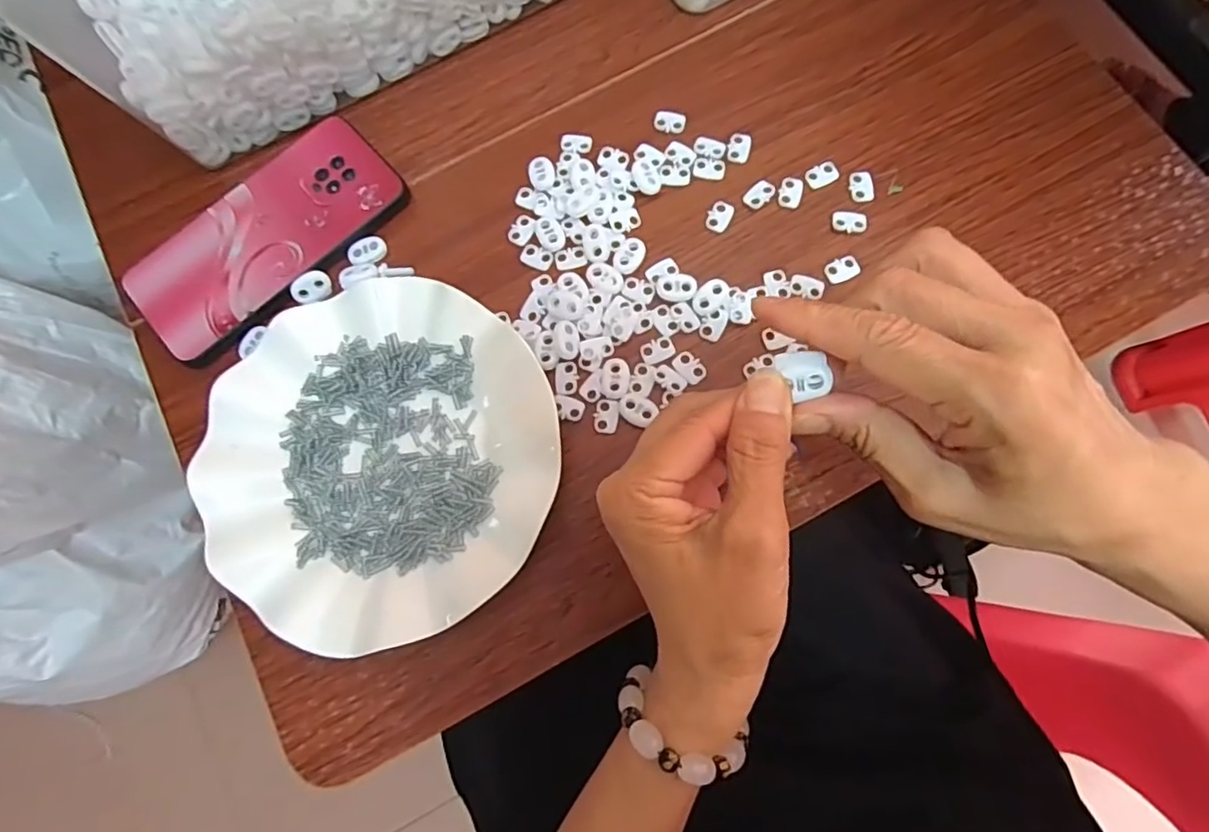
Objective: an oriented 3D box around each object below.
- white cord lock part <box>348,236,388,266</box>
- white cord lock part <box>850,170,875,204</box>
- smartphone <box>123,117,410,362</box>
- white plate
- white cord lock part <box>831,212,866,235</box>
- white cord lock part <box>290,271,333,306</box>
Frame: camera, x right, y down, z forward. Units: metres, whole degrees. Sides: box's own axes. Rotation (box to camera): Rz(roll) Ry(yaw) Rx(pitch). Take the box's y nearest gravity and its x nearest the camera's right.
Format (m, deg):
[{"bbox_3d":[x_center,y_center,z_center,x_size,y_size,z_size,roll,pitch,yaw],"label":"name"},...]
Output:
[{"bbox_3d":[-0.141,-0.097,0.364,0.022,0.005,0.015,-20,77,-3],"label":"white cord lock part"},{"bbox_3d":[0.150,-0.134,0.358,0.014,0.004,0.021,-9,76,0],"label":"white cord lock part"},{"bbox_3d":[-0.201,-0.108,0.363,0.163,0.007,0.077,-44,79,-8],"label":"smartphone"},{"bbox_3d":[-0.117,0.020,0.320,0.181,0.024,0.179,0,76,2],"label":"white plate"},{"bbox_3d":[0.140,-0.111,0.351,0.019,0.004,0.013,10,77,4],"label":"white cord lock part"},{"bbox_3d":[-0.170,-0.075,0.356,0.022,0.006,0.017,-35,78,-6],"label":"white cord lock part"}]

